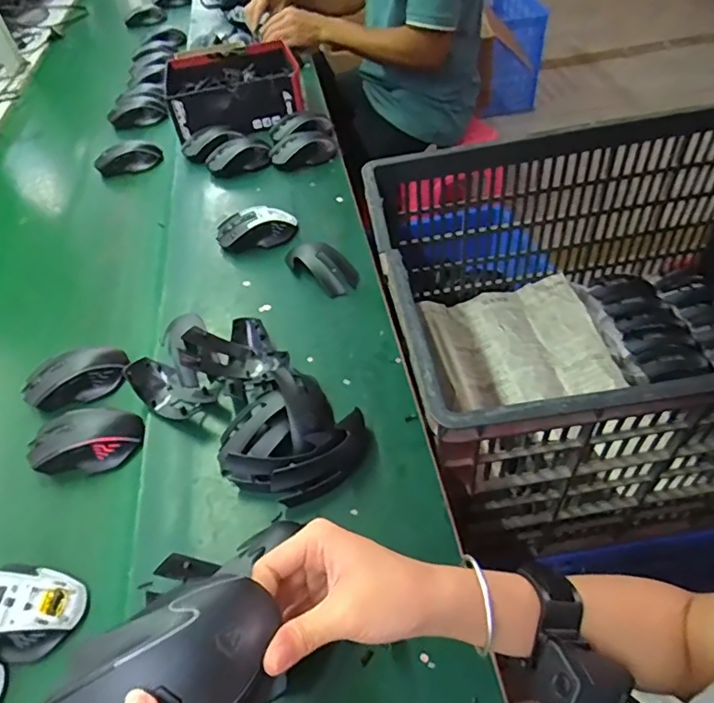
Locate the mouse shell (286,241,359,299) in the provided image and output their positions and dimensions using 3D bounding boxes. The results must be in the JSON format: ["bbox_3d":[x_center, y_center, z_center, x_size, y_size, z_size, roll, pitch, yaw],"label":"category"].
[{"bbox_3d":[-0.050,-0.116,0.739,0.114,0.039,0.056,32,61,31],"label":"mouse shell"}]

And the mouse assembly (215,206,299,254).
[{"bbox_3d":[-0.146,-0.180,0.799,0.118,0.039,0.059,-16,49,-4],"label":"mouse assembly"}]

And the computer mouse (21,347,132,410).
[{"bbox_3d":[-0.336,0.029,0.654,0.116,0.040,0.056,-22,46,-13],"label":"computer mouse"}]

